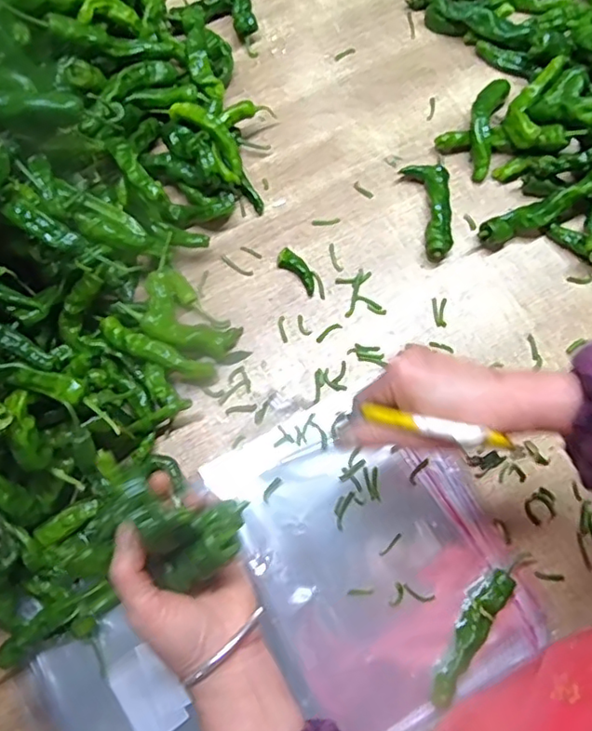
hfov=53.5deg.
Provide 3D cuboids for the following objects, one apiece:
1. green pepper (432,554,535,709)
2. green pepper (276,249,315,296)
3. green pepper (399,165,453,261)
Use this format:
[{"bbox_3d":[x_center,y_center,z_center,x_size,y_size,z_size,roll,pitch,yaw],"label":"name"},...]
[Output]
[{"bbox_3d":[0.152,0.215,0.494,0.028,0.026,0.143,35,78,11],"label":"green pepper"},{"bbox_3d":[0.003,-0.096,0.594,0.023,0.009,0.053,-42,77,-9],"label":"green pepper"},{"bbox_3d":[0.142,-0.160,0.597,0.040,0.026,0.108,-13,74,-1],"label":"green pepper"}]

